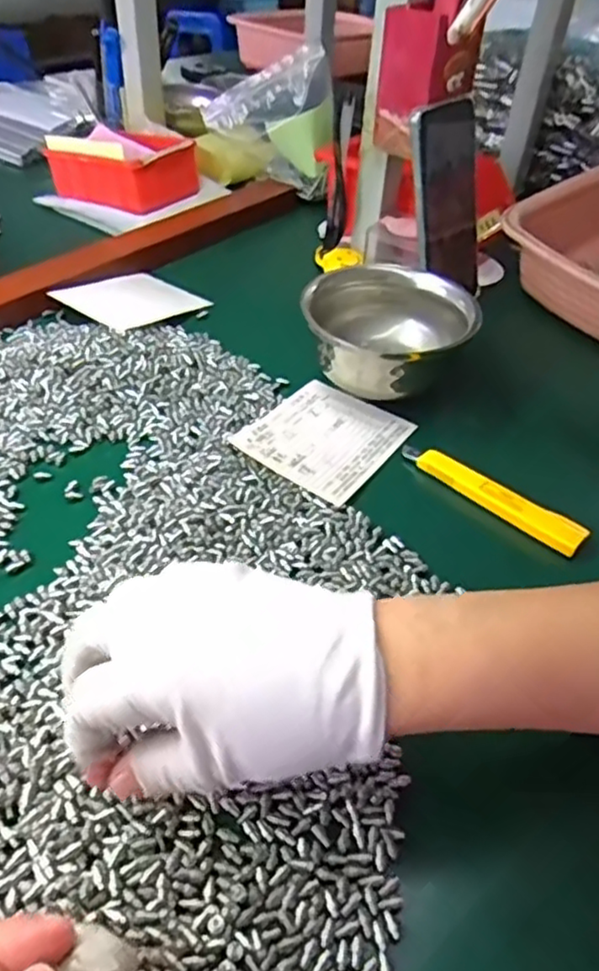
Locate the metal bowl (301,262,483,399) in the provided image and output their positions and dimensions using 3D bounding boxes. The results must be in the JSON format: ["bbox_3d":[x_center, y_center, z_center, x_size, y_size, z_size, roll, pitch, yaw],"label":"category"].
[{"bbox_3d":[0.067,-0.112,0.505,0.118,0.071,0.118,2,44,-2],"label":"metal bowl"}]

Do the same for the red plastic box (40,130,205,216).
[{"bbox_3d":[-0.184,-0.340,0.715,0.144,0.048,0.098,31,50,25],"label":"red plastic box"}]

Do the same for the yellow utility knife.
[{"bbox_3d":[0.120,0.004,0.430,0.127,0.013,0.019,33,51,27],"label":"yellow utility knife"}]

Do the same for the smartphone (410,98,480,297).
[{"bbox_3d":[0.125,-0.233,0.557,0.078,0.149,0.011,-32,37,-32],"label":"smartphone"}]

